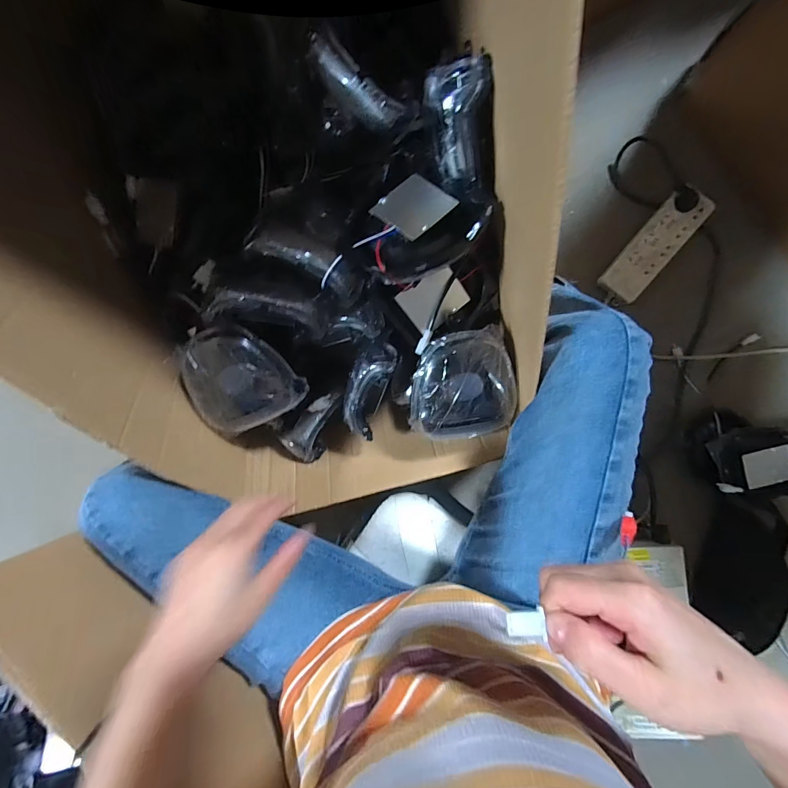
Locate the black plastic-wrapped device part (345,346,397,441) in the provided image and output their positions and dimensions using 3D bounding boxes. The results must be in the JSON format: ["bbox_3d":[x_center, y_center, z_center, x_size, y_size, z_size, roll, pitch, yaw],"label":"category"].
[{"bbox_3d":[-0.034,-0.002,0.477,0.053,0.040,0.129,21,117,5],"label":"black plastic-wrapped device part"}]

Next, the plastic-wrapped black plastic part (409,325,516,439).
[{"bbox_3d":[0.078,-0.008,0.446,0.123,0.045,0.119,0,90,6],"label":"plastic-wrapped black plastic part"}]

